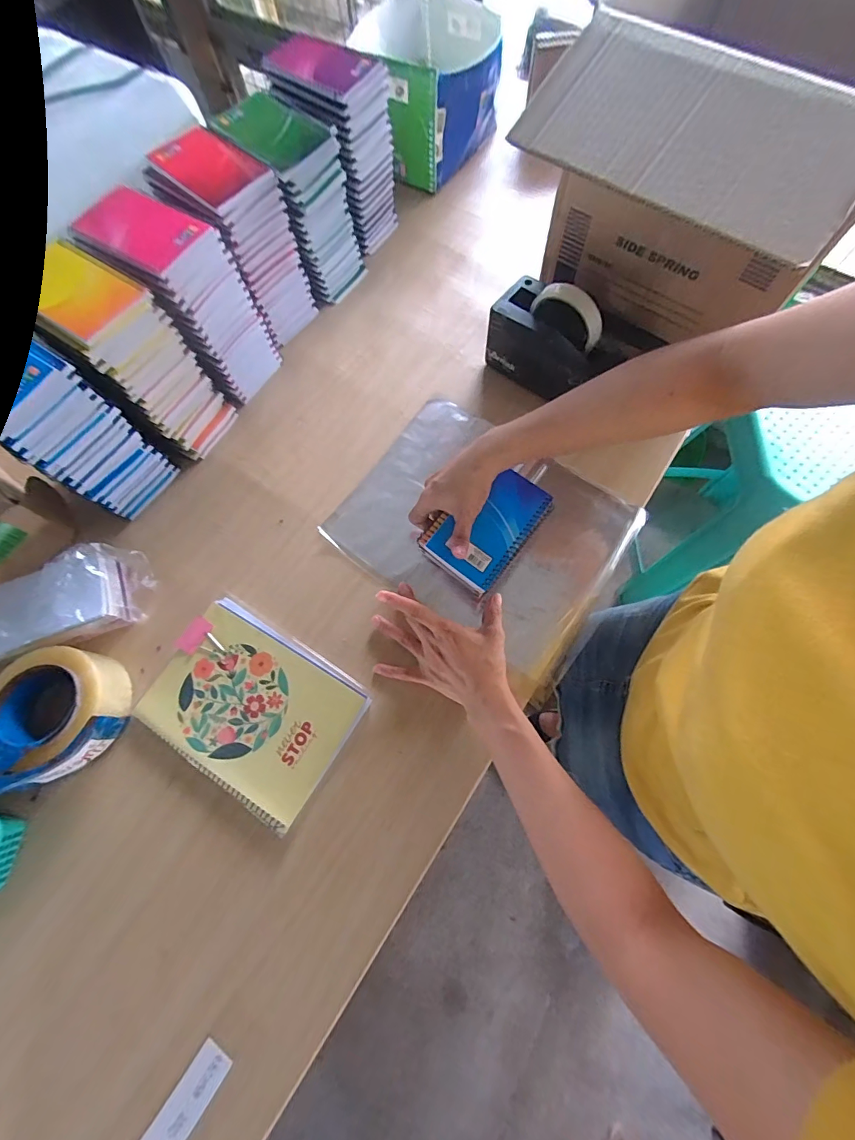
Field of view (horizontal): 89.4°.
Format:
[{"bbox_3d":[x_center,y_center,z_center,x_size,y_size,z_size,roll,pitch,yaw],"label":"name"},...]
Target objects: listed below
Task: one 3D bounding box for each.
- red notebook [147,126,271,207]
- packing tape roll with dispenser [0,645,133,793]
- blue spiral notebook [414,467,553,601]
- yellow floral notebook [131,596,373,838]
[{"bbox_3d":[-0.255,-0.475,0.506,0.131,0.009,0.079,42,78,14],"label":"red notebook"},{"bbox_3d":[-0.414,0.156,0.462,0.152,0.058,0.137,-13,70,-2],"label":"packing tape roll with dispenser"},{"bbox_3d":[0.069,-0.051,0.490,0.092,0.020,0.140,40,76,15],"label":"blue spiral notebook"},{"bbox_3d":[-0.197,0.151,0.483,0.220,0.015,0.162,31,74,12],"label":"yellow floral notebook"}]

